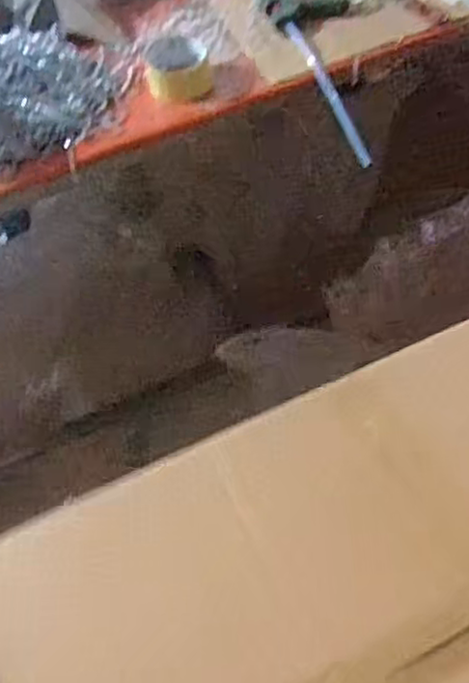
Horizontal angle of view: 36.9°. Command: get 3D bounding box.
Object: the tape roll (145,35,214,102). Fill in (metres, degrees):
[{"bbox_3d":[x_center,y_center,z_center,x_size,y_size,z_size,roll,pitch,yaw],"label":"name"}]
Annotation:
[{"bbox_3d":[-0.070,-0.359,0.938,0.093,0.059,0.071,-8,56,-1],"label":"tape roll"}]

